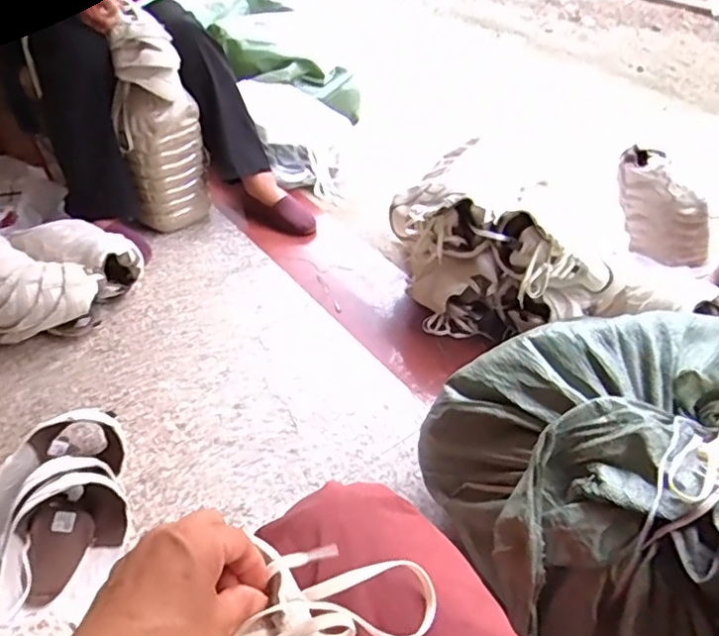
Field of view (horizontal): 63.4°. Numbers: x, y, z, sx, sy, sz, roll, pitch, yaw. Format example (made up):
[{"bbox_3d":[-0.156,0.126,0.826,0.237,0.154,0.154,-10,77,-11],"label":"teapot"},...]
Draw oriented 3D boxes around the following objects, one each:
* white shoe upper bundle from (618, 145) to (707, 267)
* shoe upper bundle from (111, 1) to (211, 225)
[{"bbox_3d":[0.775,-0.279,1.511,0.190,0.347,0.086,-20,23,41],"label":"white shoe upper bundle"},{"bbox_3d":[-0.442,-0.412,1.306,0.165,0.452,0.140,-7,44,-8],"label":"shoe upper bundle"}]

